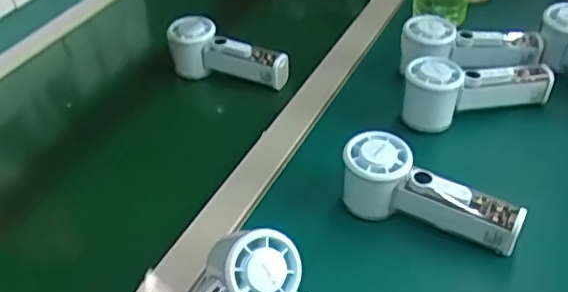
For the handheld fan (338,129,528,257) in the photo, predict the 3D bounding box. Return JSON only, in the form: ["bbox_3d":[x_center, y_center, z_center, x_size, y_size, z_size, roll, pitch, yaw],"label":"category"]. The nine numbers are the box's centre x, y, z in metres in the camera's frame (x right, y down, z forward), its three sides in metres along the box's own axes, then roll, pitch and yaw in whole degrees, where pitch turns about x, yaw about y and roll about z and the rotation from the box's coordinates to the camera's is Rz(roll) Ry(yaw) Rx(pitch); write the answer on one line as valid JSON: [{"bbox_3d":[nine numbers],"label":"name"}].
[{"bbox_3d":[0.121,0.044,0.507,0.153,0.062,0.053,23,47,14],"label":"handheld fan"}]

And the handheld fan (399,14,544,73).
[{"bbox_3d":[0.210,-0.107,0.677,0.155,0.066,0.050,4,38,-10],"label":"handheld fan"}]

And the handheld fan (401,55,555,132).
[{"bbox_3d":[0.197,-0.066,0.616,0.157,0.060,0.051,-15,40,-9],"label":"handheld fan"}]

